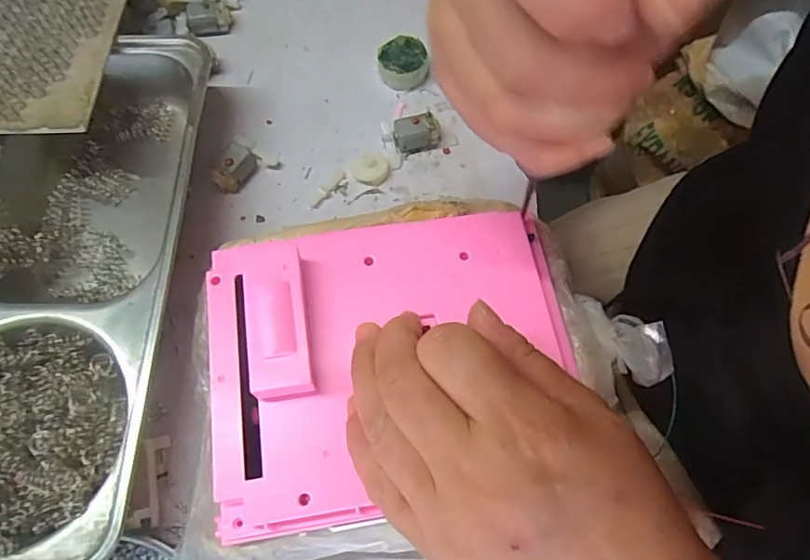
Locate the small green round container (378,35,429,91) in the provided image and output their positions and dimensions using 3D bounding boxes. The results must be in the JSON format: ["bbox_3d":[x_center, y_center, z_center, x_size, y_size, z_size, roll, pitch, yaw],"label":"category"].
[{"bbox_3d":[-0.002,-0.144,0.355,0.033,0.020,0.029,-4,68,-4],"label":"small green round container"}]

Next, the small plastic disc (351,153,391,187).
[{"bbox_3d":[-0.021,-0.069,0.330,0.023,0.006,0.021,1,67,-2],"label":"small plastic disc"}]

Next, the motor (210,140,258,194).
[{"bbox_3d":[-0.104,-0.068,0.322,0.017,0.014,0.028,27,69,8],"label":"motor"}]

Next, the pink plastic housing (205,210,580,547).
[{"bbox_3d":[-0.005,0.027,0.229,0.159,0.025,0.123,-13,69,-8],"label":"pink plastic housing"}]

